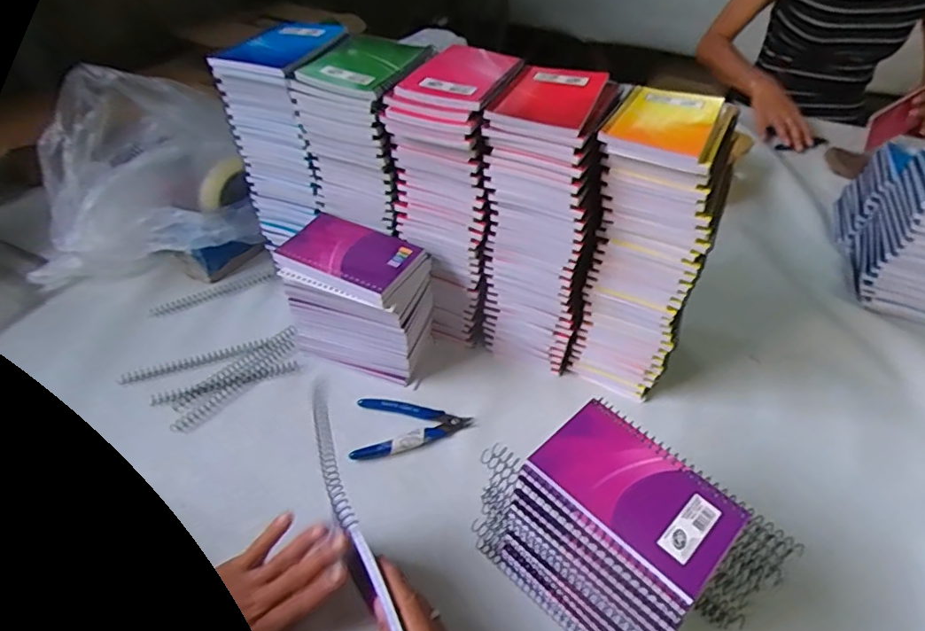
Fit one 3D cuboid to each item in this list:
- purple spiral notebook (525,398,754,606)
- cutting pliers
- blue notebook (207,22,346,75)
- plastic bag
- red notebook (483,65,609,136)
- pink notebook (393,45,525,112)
[{"bbox_3d":[0.121,0.117,0.371,0.085,0.005,0.128,-32,55,-31],"label":"purple spiral notebook"},{"bbox_3d":[-0.055,0.106,0.558,0.123,0.011,0.068,-11,46,-14],"label":"cutting pliers"},{"bbox_3d":[-0.175,-0.275,0.547,0.083,0.012,0.141,15,47,13],"label":"blue notebook"},{"bbox_3d":[-0.416,-0.186,0.715,0.273,0.187,0.257,-8,46,-9],"label":"plastic bag"},{"bbox_3d":[0.079,-0.197,0.485,0.082,0.007,0.132,16,47,14],"label":"red notebook"},{"bbox_3d":[0.006,-0.232,0.512,0.083,0.013,0.149,15,47,13],"label":"pink notebook"}]

